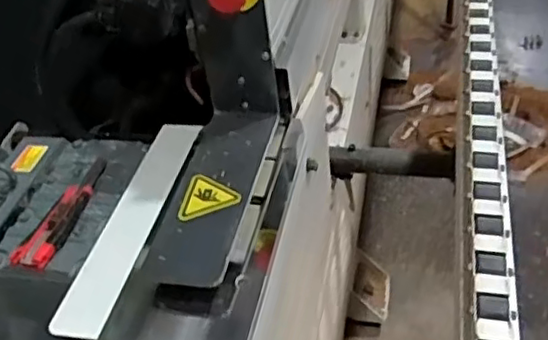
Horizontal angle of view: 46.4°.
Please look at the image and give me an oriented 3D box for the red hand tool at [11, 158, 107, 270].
[{"bbox_3d":[-0.229,0.044,0.718,0.041,0.019,0.171,7,42,15],"label":"red hand tool"}]

